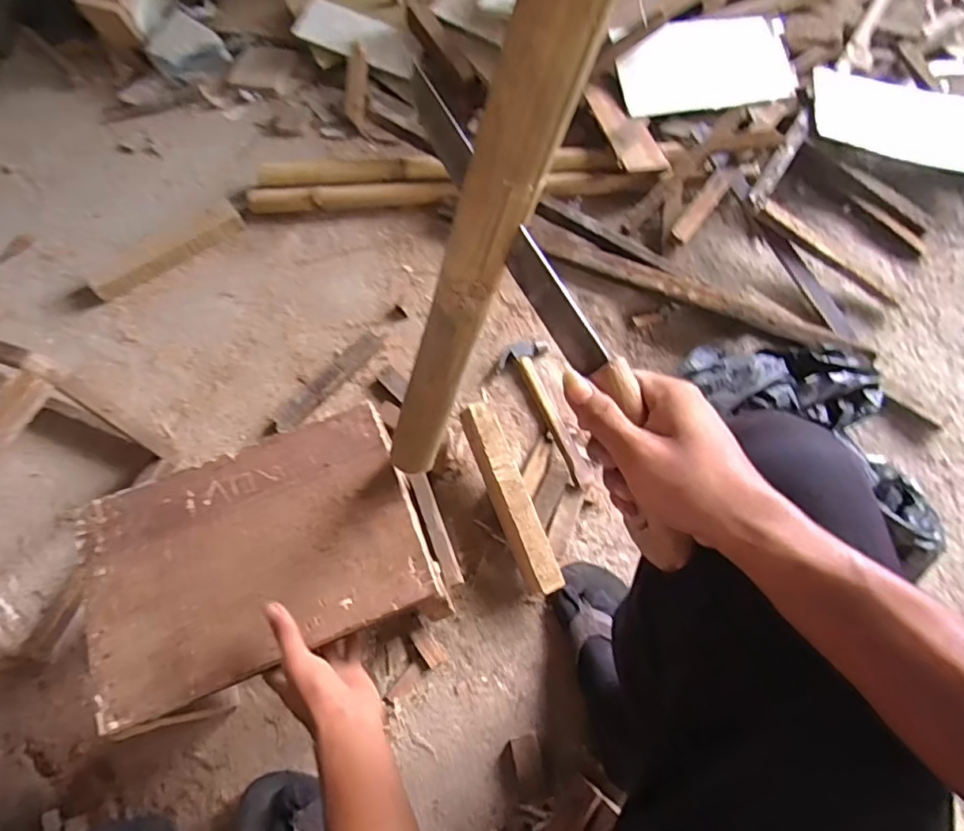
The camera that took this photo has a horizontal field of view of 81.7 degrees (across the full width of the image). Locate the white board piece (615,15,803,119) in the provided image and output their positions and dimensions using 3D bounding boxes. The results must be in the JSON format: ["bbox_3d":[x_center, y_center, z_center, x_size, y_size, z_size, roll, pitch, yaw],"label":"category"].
[{"bbox_3d":[0.447,-0.709,1.127,0.327,0.020,0.173,6,97,24],"label":"white board piece"}]

